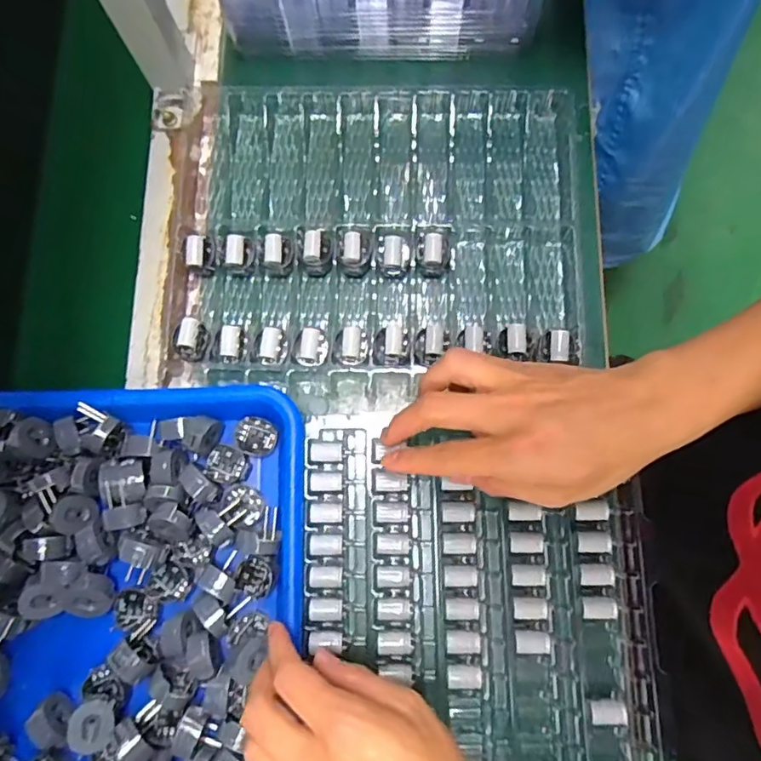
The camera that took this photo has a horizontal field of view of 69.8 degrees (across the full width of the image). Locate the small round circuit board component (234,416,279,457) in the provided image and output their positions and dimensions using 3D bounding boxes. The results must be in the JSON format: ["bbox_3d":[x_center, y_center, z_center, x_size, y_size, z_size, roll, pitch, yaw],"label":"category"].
[{"bbox_3d":[-0.084,0.038,0.367,0.029,0.007,0.025,17,79,4],"label":"small round circuit board component"}]

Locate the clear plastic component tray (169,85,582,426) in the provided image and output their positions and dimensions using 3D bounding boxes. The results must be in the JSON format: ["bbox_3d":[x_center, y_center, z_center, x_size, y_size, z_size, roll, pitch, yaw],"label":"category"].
[{"bbox_3d":[-0.001,-0.101,0.392,0.275,0.022,0.240,2,78,1],"label":"clear plastic component tray"}]

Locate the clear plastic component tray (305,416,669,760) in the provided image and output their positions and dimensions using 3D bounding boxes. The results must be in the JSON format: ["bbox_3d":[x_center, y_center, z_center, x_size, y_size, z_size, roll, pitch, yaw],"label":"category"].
[{"bbox_3d":[0.061,0.203,0.333,0.216,0.016,0.350,1,78,1],"label":"clear plastic component tray"}]

